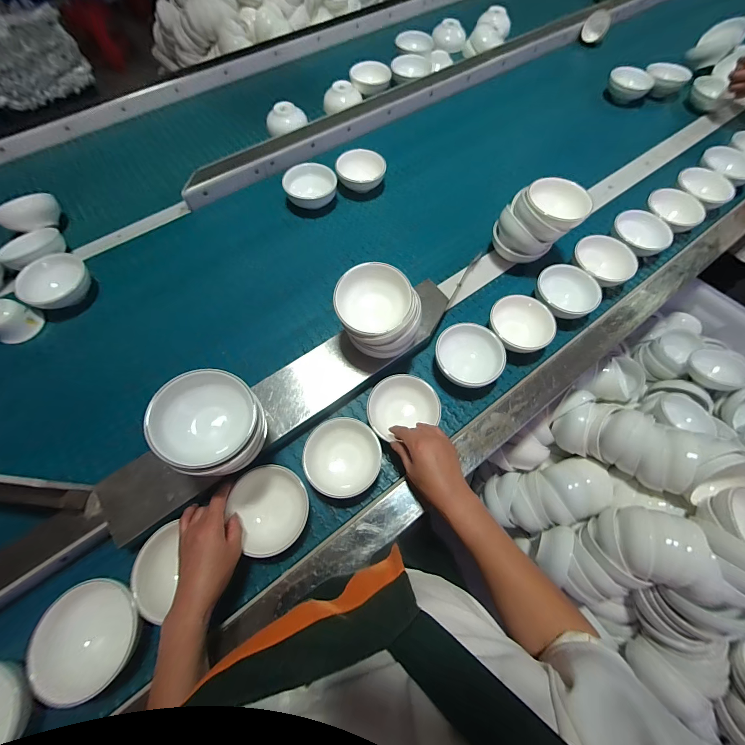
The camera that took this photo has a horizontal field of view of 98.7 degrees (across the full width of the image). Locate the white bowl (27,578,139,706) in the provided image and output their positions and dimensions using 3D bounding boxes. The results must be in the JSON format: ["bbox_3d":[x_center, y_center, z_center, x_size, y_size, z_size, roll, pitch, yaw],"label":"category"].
[{"bbox_3d":[-0.345,0.324,0.397,0.108,0.050,0.116,0,71,0],"label":"white bowl"}]

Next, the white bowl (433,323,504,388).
[{"bbox_3d":[0.171,-0.027,0.568,0.117,0.057,0.096,30,74,9],"label":"white bowl"}]

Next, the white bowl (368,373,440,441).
[{"bbox_3d":[0.046,0.054,0.521,0.106,0.044,0.093,-21,69,-8],"label":"white bowl"}]

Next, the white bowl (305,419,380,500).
[{"bbox_3d":[-0.044,0.128,0.491,0.111,0.038,0.113,0,71,0],"label":"white bowl"}]

